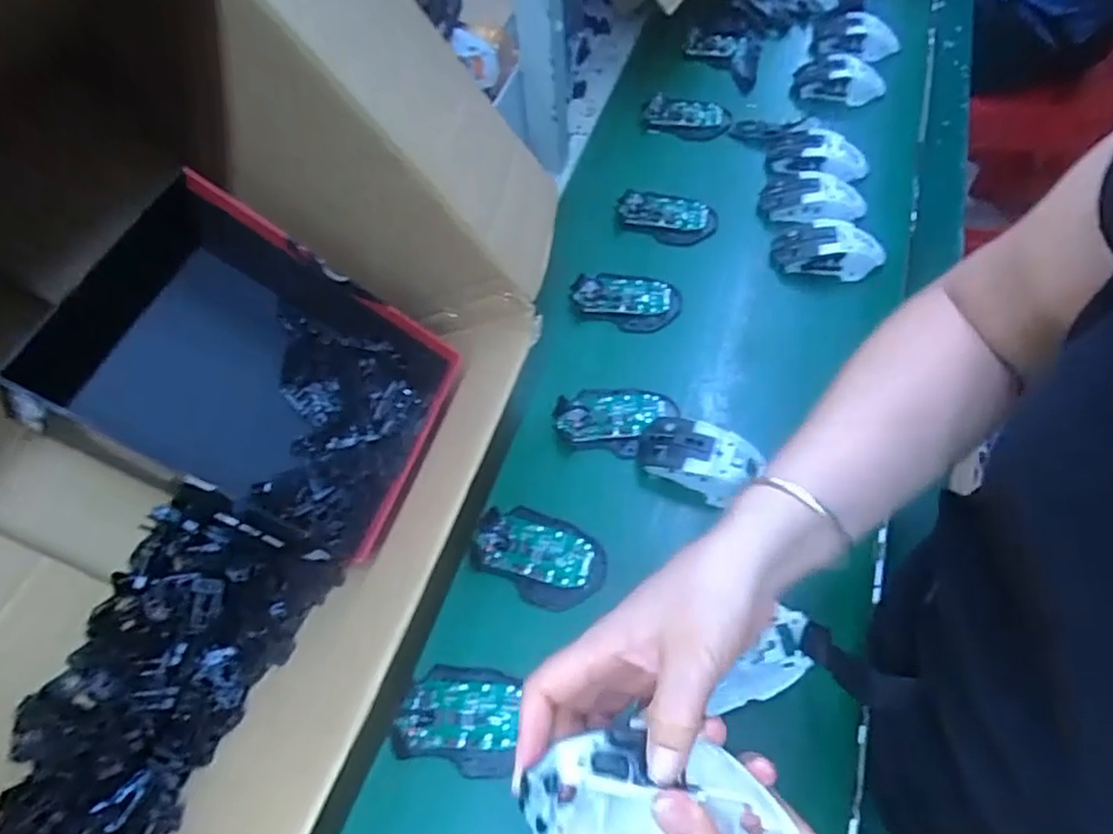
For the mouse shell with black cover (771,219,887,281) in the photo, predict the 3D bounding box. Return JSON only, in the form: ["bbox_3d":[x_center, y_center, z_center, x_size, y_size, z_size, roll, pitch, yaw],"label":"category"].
[{"bbox_3d":[0.295,-0.185,0.713,0.116,0.039,0.077,11,58,11],"label":"mouse shell with black cover"}]

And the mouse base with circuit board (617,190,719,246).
[{"bbox_3d":[0.127,-0.233,0.766,0.113,0.017,0.067,13,60,9],"label":"mouse base with circuit board"}]

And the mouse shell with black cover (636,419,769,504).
[{"bbox_3d":[0.128,0.032,0.586,0.110,0.034,0.068,18,60,16],"label":"mouse shell with black cover"}]

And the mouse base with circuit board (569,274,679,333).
[{"bbox_3d":[0.074,-0.126,0.700,0.112,0.014,0.071,6,60,4],"label":"mouse base with circuit board"}]

